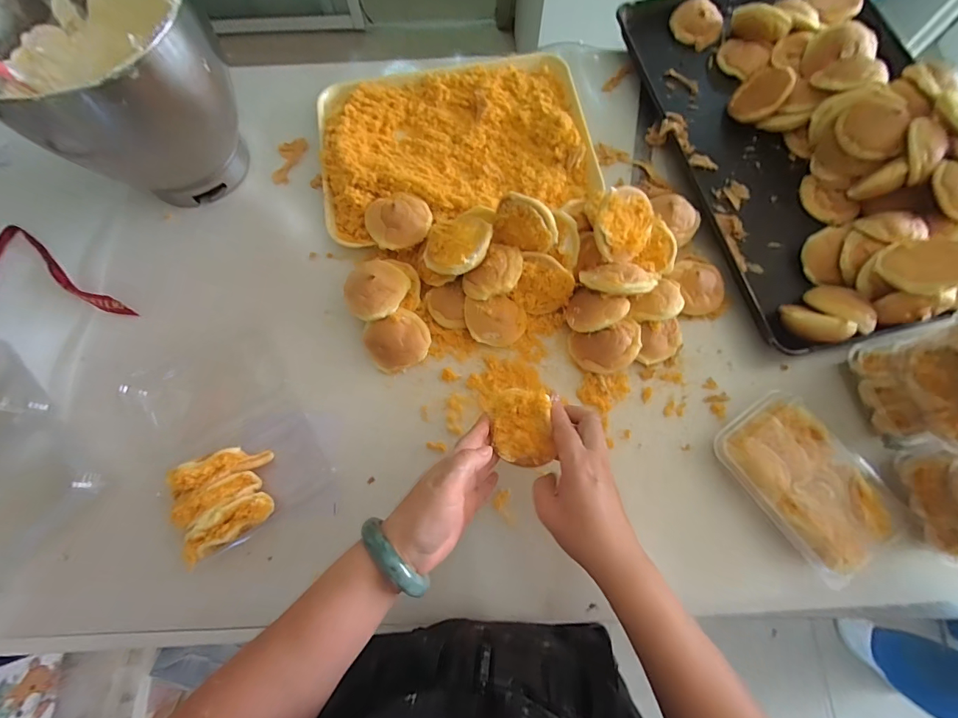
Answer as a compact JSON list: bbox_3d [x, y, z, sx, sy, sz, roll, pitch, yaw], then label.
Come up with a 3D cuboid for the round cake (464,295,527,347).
[{"bbox_3d":[0.022,-0.046,0.504,0.073,0.020,0.061,-5,99,-13],"label":"round cake"}]

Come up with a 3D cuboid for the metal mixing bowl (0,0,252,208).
[{"bbox_3d":[-0.426,-0.323,0.504,0.234,0.215,0.241,0,74,0],"label":"metal mixing bowl"}]

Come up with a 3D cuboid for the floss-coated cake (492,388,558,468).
[{"bbox_3d":[0.042,0.067,0.401,0.054,0.027,0.072,-3,73,0],"label":"floss-coated cake"}]

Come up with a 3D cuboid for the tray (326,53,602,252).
[{"bbox_3d":[-0.035,-0.311,0.583,0.374,0.037,0.269,-10,74,-3],"label":"tray"}]

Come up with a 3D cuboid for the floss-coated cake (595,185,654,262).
[{"bbox_3d":[0.171,-0.156,0.480,0.089,0.026,0.080,42,86,-30],"label":"floss-coated cake"}]

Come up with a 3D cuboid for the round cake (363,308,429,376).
[{"bbox_3d":[-0.100,-0.024,0.505,0.078,0.044,0.070,-28,76,-8],"label":"round cake"}]

